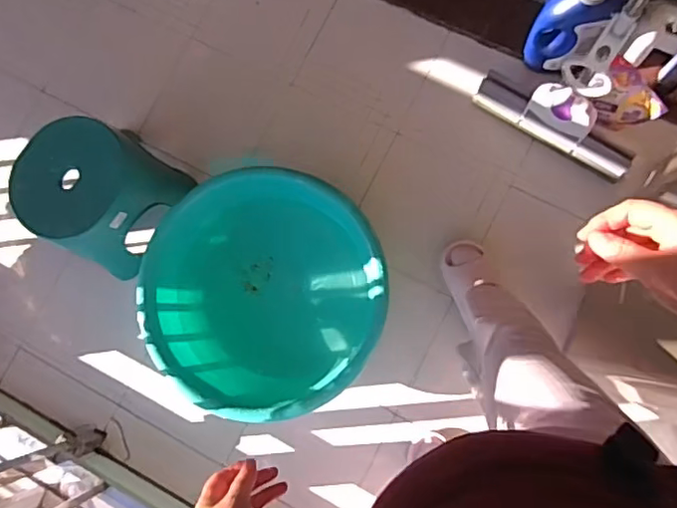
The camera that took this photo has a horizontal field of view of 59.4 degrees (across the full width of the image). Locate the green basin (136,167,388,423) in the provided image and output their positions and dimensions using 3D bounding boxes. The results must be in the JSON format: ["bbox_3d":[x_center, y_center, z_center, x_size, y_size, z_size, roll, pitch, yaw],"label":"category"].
[{"bbox_3d":[-0.162,0.084,1.368,0.523,0.213,0.521,-1,82,7],"label":"green basin"}]

